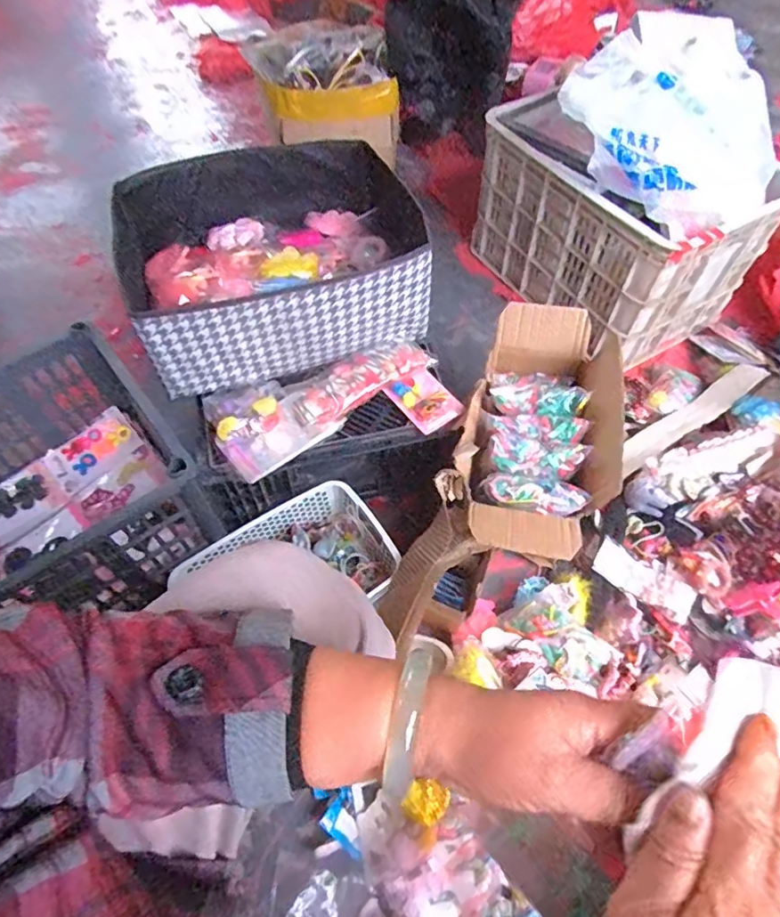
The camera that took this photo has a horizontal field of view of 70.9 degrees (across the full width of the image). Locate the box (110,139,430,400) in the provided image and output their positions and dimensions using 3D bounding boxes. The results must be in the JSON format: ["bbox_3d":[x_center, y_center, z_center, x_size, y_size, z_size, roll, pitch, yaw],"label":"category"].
[{"bbox_3d":[-0.177,-0.305,0.836,0.429,0.160,0.363,-23,61,-14],"label":"box"}]

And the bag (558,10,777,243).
[{"bbox_3d":[0.485,-0.558,0.898,0.323,0.172,0.354,29,62,17],"label":"bag"}]

